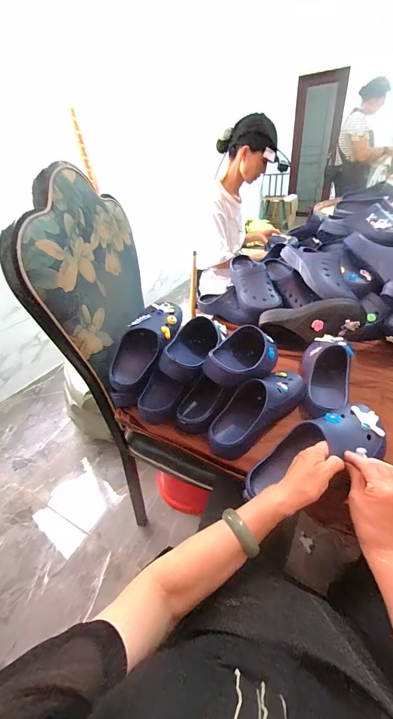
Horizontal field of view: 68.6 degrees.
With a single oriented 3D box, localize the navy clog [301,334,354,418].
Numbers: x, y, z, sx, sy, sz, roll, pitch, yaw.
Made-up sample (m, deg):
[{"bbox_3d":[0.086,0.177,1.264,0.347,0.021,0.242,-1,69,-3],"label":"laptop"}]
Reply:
[{"bbox_3d":[0.295,0.038,0.668,0.103,0.089,0.280,10,39,20],"label":"navy clog"}]

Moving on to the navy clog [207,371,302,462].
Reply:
[{"bbox_3d":[0.130,0.093,0.600,0.260,0.085,0.087,-30,43,-29],"label":"navy clog"}]

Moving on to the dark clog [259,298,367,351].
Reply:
[{"bbox_3d":[0.308,-0.096,0.791,0.270,0.124,0.087,10,39,21],"label":"dark clog"}]

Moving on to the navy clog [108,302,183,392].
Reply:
[{"bbox_3d":[-0.117,-0.039,0.693,0.102,0.099,0.257,16,65,28],"label":"navy clog"}]

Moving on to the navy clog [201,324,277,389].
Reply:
[{"bbox_3d":[0.106,-0.008,0.631,0.102,0.094,0.234,16,20,27],"label":"navy clog"}]

